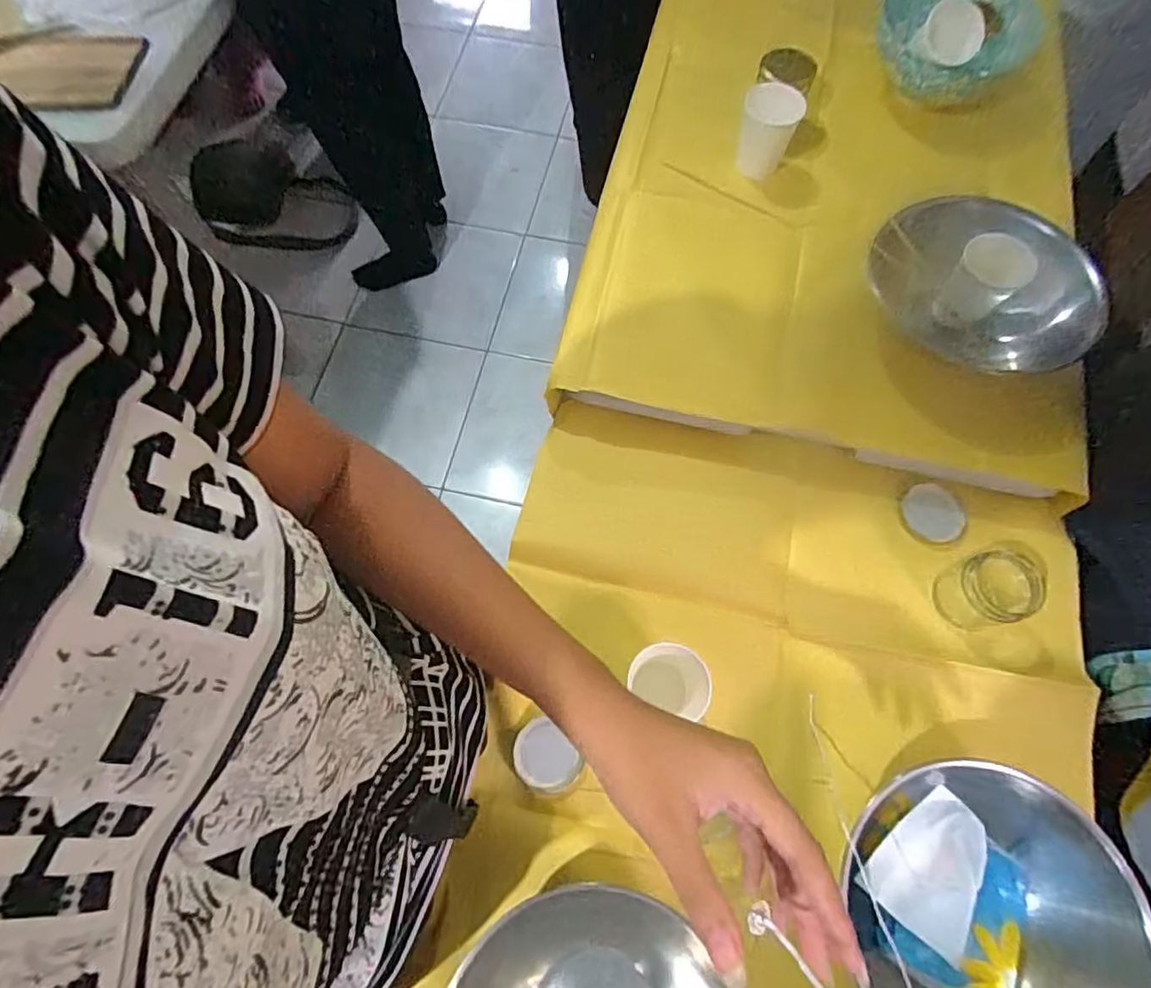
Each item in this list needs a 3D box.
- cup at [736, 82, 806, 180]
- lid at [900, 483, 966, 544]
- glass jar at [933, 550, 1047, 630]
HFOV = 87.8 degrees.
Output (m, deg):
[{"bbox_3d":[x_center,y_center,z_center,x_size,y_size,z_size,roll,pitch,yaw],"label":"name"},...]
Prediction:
[{"bbox_3d":[0.250,-0.470,0.777,0.075,0.090,0.091,15,70,7],"label":"cup"},{"bbox_3d":[0.405,0.022,0.679,0.069,0.009,0.061,41,75,15],"label":"lid"},{"bbox_3d":[0.421,0.099,0.612,0.067,0.070,0.067,0,69,1],"label":"glass jar"}]

